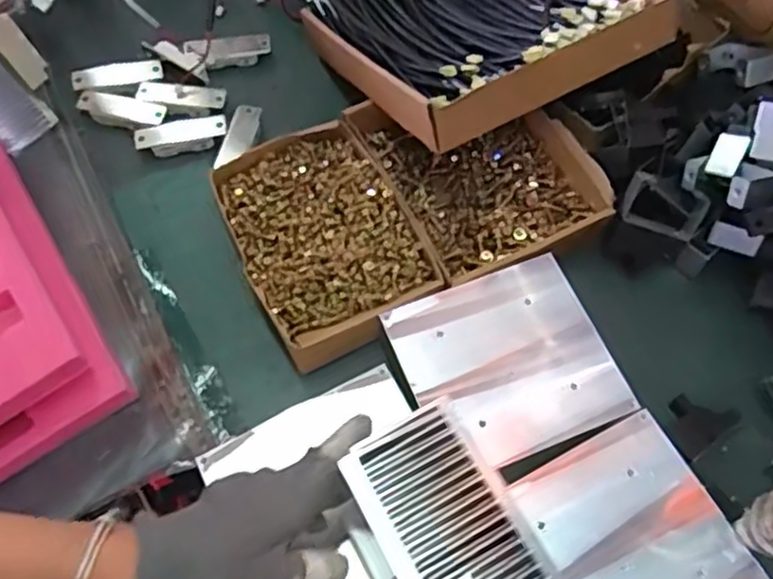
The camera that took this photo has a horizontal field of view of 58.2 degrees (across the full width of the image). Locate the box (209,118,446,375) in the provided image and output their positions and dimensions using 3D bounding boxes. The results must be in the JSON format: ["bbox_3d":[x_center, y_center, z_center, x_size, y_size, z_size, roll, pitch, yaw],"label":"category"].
[{"bbox_3d":[-0.056,-0.047,0.632,0.151,0.041,0.216,-24,67,-12],"label":"box"}]

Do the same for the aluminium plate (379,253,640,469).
[{"bbox_3d":[0.097,0.058,0.557,0.155,0.008,0.145,-22,76,-9],"label":"aluminium plate"}]

